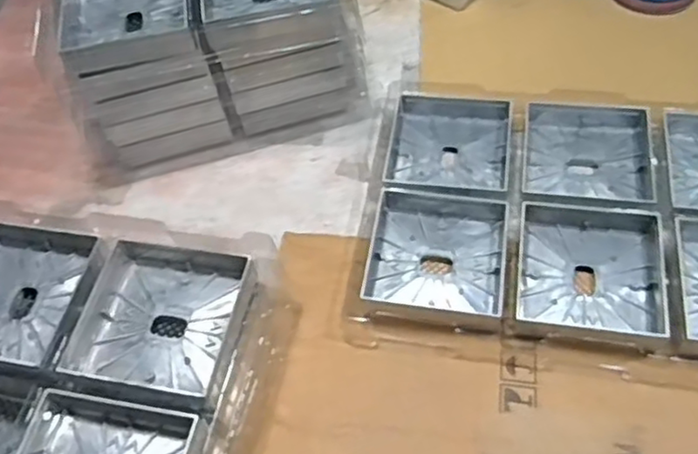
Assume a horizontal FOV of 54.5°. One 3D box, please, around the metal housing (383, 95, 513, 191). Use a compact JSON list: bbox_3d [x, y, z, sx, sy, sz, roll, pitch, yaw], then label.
[{"bbox_3d":[0.117,-0.101,0.784,0.134,0.028,0.124,3,56,9],"label":"metal housing"}]

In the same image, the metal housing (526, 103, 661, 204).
[{"bbox_3d":[0.261,-0.079,0.752,0.137,0.034,0.144,5,56,10],"label":"metal housing"}]

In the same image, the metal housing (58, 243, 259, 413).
[{"bbox_3d":[-0.159,0.082,0.589,0.141,0.034,0.140,7,56,11],"label":"metal housing"}]

